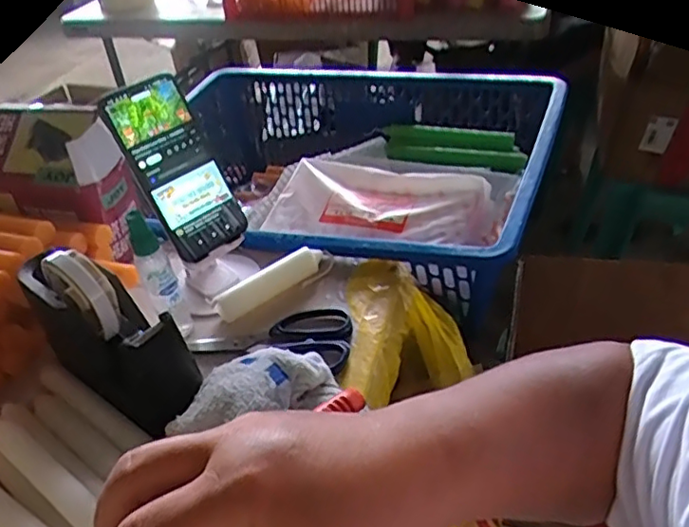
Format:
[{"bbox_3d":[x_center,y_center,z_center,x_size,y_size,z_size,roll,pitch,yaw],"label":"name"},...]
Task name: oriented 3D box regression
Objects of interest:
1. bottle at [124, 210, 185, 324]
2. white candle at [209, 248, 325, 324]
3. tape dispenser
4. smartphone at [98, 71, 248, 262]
[{"bbox_3d":[-0.167,0.005,0.541,0.030,0.116,0.026,-22,40,-17],"label":"bottle"},{"bbox_3d":[-0.075,0.019,0.611,0.117,0.028,0.021,-29,43,-25],"label":"white candle"},{"bbox_3d":[-0.192,0.050,0.495,0.182,0.114,0.069,27,50,36],"label":"tape dispenser"},{"bbox_3d":[-0.153,-0.087,0.559,0.077,0.162,0.015,-37,20,-32],"label":"smartphone"}]

